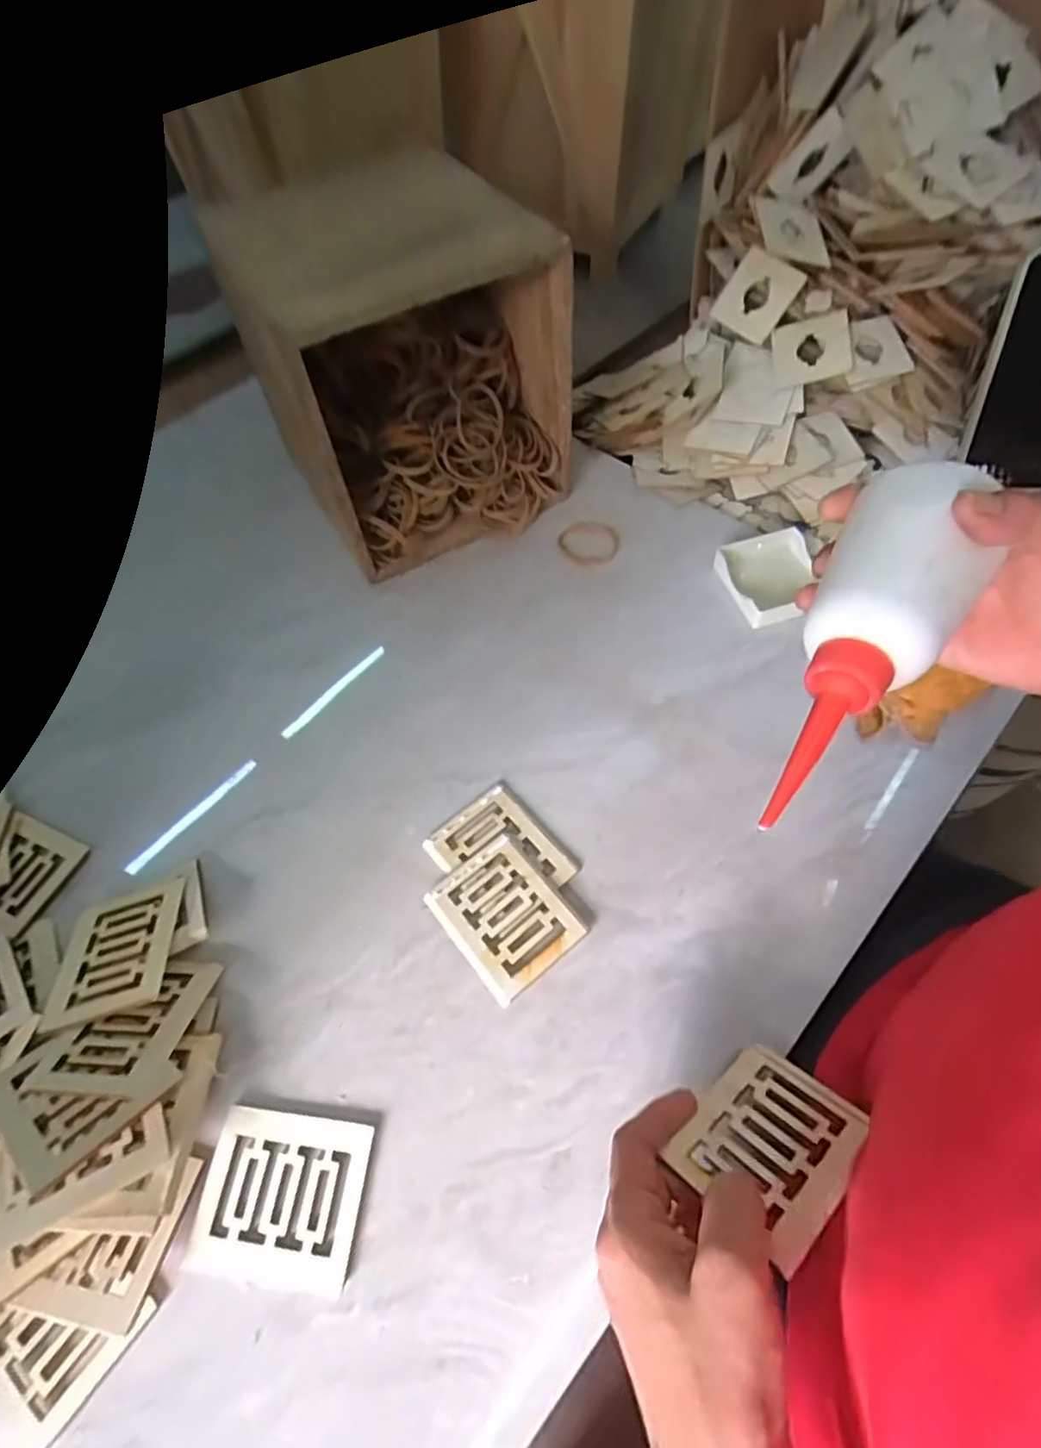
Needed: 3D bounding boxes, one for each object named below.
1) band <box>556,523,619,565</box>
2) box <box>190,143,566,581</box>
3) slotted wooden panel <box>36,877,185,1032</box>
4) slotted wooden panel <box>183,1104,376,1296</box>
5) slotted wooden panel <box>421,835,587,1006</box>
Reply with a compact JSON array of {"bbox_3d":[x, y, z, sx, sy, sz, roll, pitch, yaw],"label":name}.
[{"bbox_3d":[0.060,-0.161,0.561,0.053,0.004,0.047,14,60,12],"label":"band"},{"bbox_3d":[-0.104,-0.307,0.545,0.207,0.207,0.260,-28,60,-13],"label":"box"},{"bbox_3d":[-0.239,0.134,0.378,0.066,0.005,0.079,-16,42,-2],"label":"slotted wooden panel"},{"bbox_3d":[-0.121,0.239,0.325,0.080,0.004,0.069,5,58,7],"label":"slotted wooden panel"},{"bbox_3d":[-0.009,0.116,0.389,0.068,0.008,0.082,-36,62,-18],"label":"slotted wooden panel"}]

